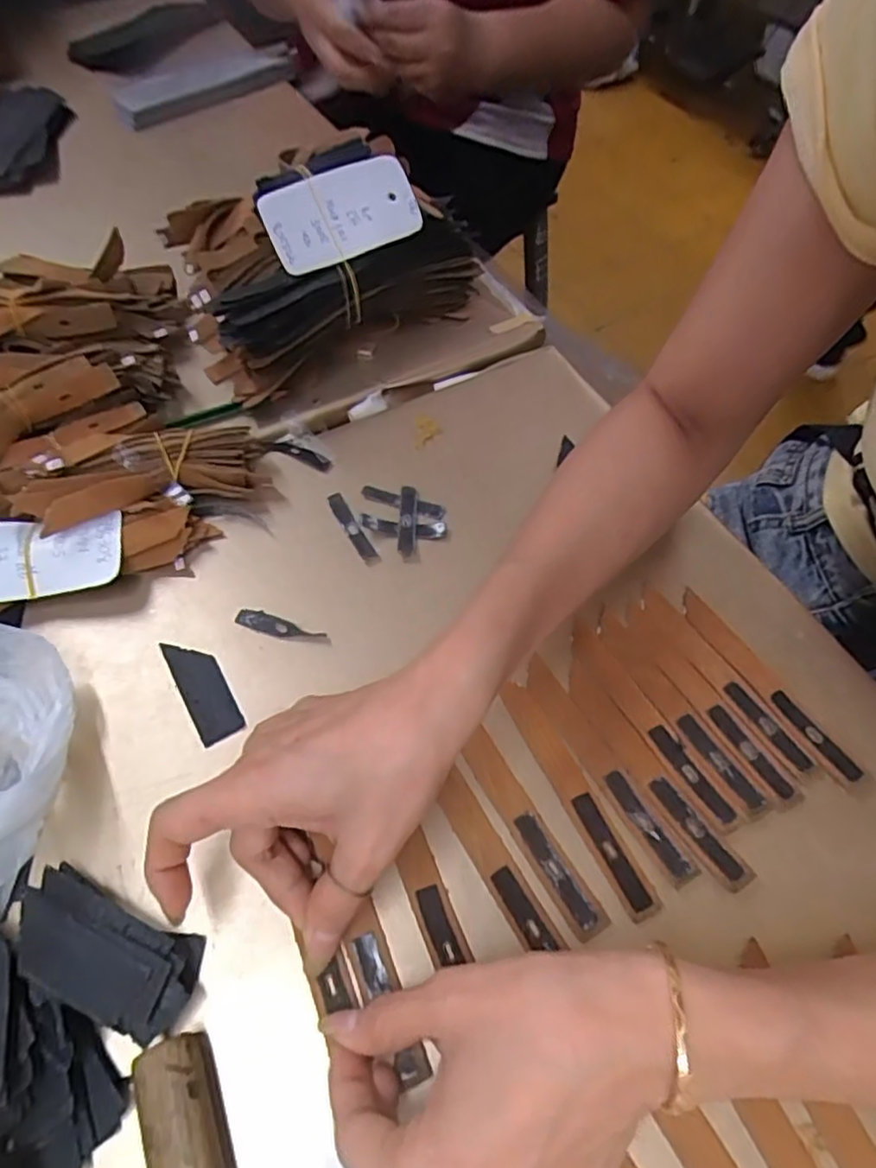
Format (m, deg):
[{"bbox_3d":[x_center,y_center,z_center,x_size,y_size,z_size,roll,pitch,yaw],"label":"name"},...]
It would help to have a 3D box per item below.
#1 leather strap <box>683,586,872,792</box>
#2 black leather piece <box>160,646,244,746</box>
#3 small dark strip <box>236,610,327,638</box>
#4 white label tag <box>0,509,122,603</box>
[{"bbox_3d":[0.172,0.052,0.347,0.016,0.004,0.125,-26,61,-17],"label":"leather strap"},{"bbox_3d":[-0.124,0.053,0.347,0.022,0.004,0.063,-27,61,-17],"label":"black leather piece"},{"bbox_3d":[-0.088,0.024,0.368,0.051,0.004,0.010,15,57,8],"label":"small dark strip"},{"bbox_3d":[-0.232,-0.014,0.367,0.104,0.011,0.051,-4,68,-4],"label":"white label tag"}]

